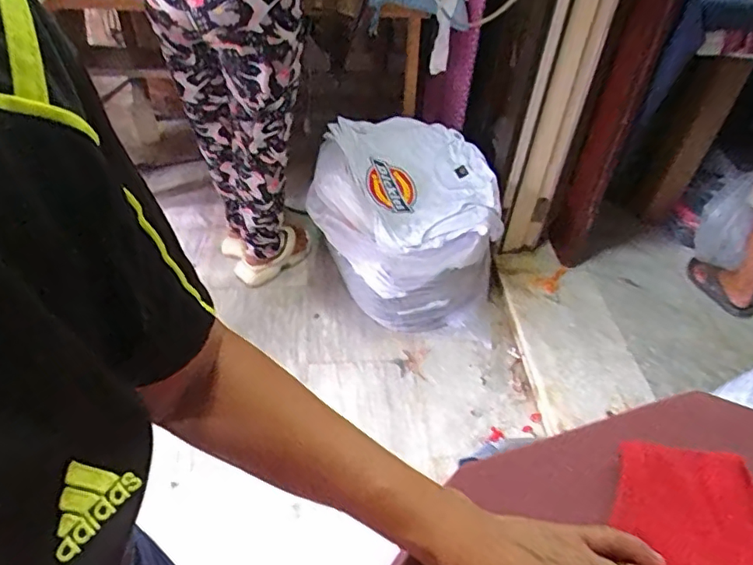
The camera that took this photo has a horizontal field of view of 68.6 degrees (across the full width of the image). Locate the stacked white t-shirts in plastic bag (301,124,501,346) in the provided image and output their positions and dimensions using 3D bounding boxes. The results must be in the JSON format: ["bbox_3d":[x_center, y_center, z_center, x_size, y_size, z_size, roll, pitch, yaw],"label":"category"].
[{"bbox_3d":[0.085,-0.154,1.606,0.503,0.415,0.514,2,44,-2],"label":"stacked white t-shirts in plastic bag"}]

